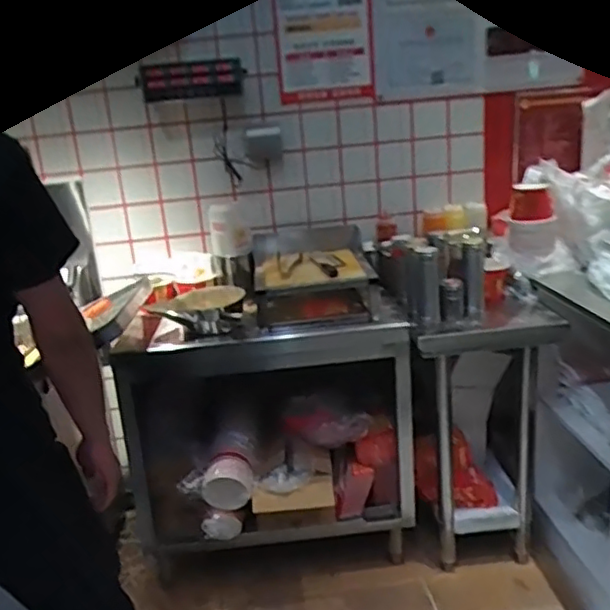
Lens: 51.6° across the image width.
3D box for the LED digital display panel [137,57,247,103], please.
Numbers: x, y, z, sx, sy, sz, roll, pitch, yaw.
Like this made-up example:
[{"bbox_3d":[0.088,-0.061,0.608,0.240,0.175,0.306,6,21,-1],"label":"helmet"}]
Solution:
[{"bbox_3d":[-0.322,-0.639,1.799,0.291,0.096,0.086,-7,18,-5],"label":"LED digital display panel"}]

